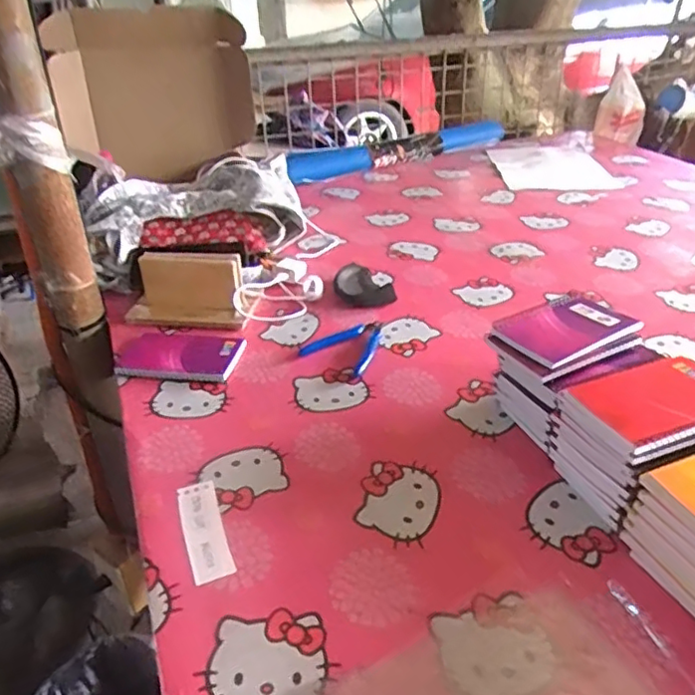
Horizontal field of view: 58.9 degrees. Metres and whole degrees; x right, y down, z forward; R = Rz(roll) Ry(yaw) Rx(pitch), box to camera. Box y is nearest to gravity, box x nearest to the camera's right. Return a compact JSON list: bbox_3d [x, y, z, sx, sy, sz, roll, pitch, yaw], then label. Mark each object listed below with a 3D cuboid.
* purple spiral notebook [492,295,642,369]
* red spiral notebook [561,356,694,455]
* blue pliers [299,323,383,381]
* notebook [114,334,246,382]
[{"bbox_3d":[0.217,-0.021,0.620,0.135,0.010,0.091,-18,36,-23],"label":"purple spiral notebook"},{"bbox_3d":[0.260,0.046,0.509,0.130,0.014,0.081,-13,35,-17],"label":"red spiral notebook"},{"bbox_3d":[0.008,-0.004,0.741,0.084,0.007,0.109,22,39,31],"label":"blue pliers"},{"bbox_3d":[-0.200,0.011,0.731,0.141,0.013,0.087,4,33,8],"label":"notebook"}]

